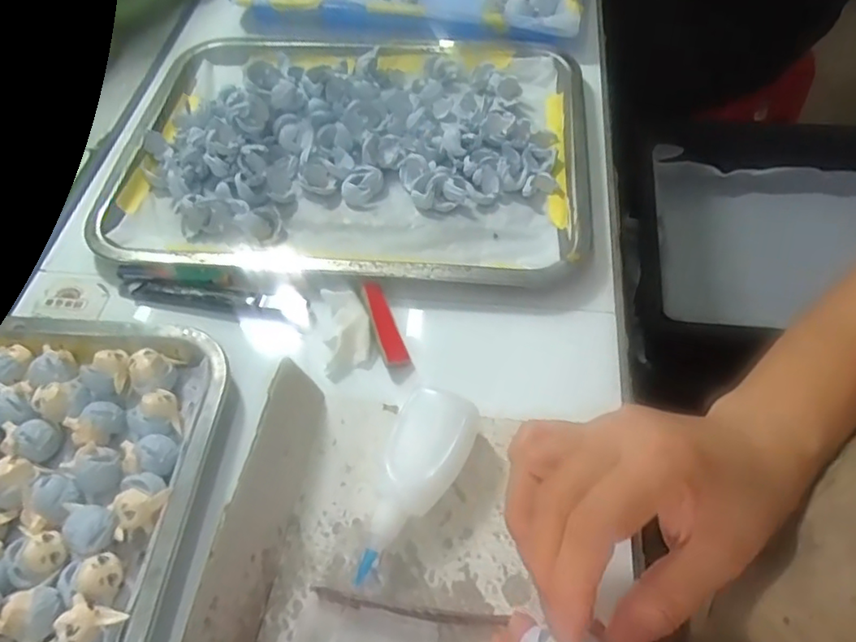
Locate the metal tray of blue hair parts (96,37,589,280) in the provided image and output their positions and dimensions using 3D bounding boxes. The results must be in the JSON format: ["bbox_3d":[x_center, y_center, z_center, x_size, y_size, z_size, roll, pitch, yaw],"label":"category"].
[{"bbox_3d":[-0.055,-0.145,0.463,0.344,0.034,0.256,6,56,6],"label":"metal tray of blue hair parts"}]

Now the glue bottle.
[{"bbox_3d":[-0.009,0.082,0.319,0.046,0.026,0.098,18,58,14],"label":"glue bottle"}]

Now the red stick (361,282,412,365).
[{"bbox_3d":[-0.028,0.001,0.387,0.016,0.004,0.061,-9,61,-31],"label":"red stick"}]

